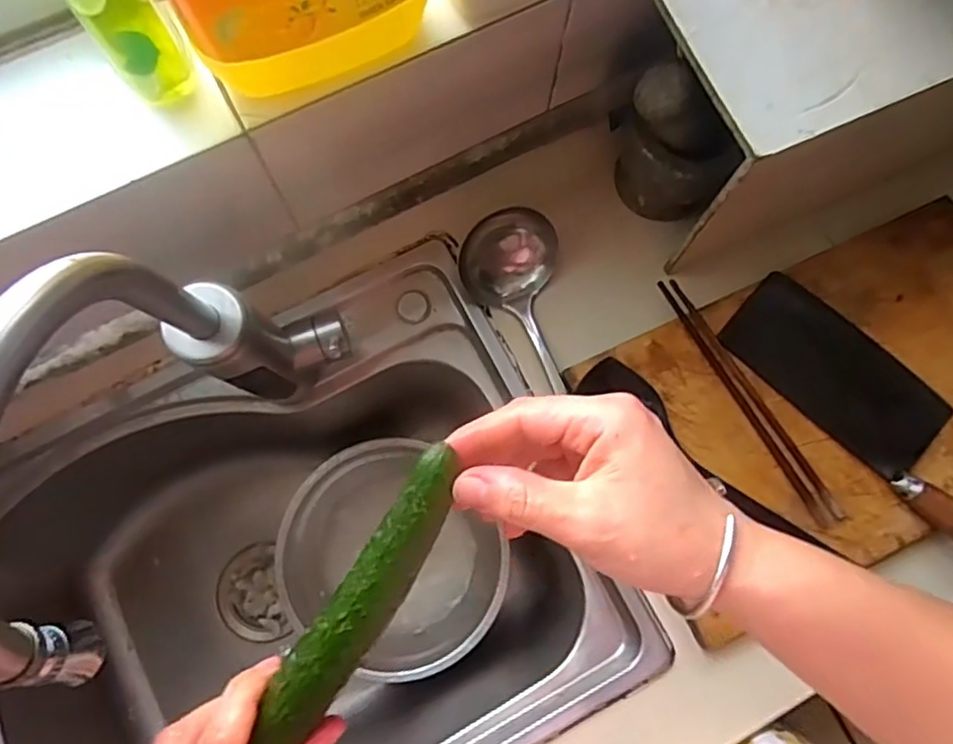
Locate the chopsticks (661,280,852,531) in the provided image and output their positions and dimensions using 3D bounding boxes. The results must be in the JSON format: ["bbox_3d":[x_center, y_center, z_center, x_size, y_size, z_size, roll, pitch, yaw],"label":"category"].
[{"bbox_3d":[0.240,0.023,0.571,0.023,0.006,0.250,-30,80,-8],"label":"chopsticks"}]

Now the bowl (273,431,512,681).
[{"bbox_3d":[-0.101,0.215,0.741,0.222,0.076,0.252,-41,82,-10],"label":"bowl"}]

